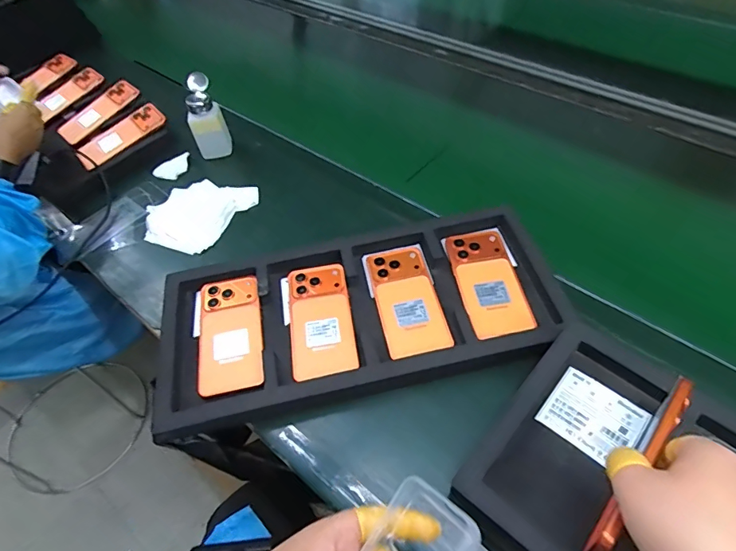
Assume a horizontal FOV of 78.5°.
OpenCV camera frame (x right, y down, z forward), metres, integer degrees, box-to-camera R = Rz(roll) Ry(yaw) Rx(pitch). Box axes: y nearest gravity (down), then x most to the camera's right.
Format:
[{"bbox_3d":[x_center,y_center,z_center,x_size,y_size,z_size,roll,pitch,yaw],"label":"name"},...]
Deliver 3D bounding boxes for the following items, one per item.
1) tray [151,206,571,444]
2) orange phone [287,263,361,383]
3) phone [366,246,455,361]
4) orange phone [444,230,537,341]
[{"bbox_3d":[-0.012,0.041,0.559,0.486,0.044,0.233,-10,50,-5],"label":"tray"},{"bbox_3d":[-0.058,0.052,0.552,0.077,0.015,0.161,-9,50,-4],"label":"orange phone"},{"bbox_3d":[0.048,0.030,0.563,0.077,0.015,0.160,-10,50,-5],"label":"phone"},{"bbox_3d":[0.152,0.006,0.571,0.076,0.010,0.167,-7,50,-3],"label":"orange phone"}]

